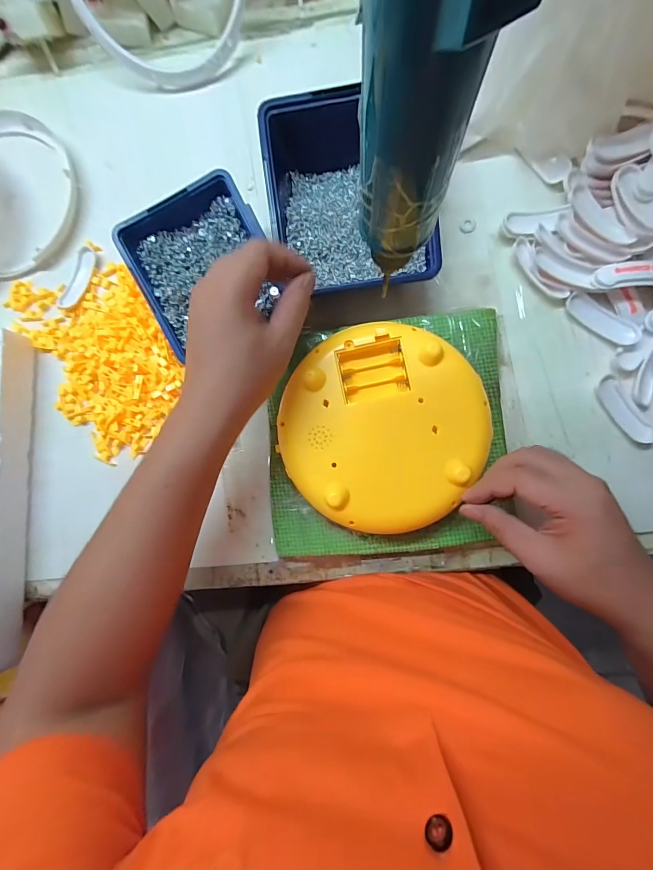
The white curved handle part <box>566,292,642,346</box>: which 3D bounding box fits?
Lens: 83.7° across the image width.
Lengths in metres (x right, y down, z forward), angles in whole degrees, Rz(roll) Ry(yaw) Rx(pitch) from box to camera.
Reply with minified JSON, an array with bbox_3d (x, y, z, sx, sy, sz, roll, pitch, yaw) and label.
[{"bbox_3d":[0.260,-0.108,0.344,0.071,0.008,0.022,38,90,6],"label":"white curved handle part"}]

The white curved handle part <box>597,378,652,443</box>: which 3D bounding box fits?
[{"bbox_3d":[0.278,-0.022,0.340,0.020,0.006,0.069,-36,85,2],"label":"white curved handle part"}]

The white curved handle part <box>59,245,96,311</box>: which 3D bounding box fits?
[{"bbox_3d":[-0.267,-0.167,0.391,0.024,0.007,0.069,20,88,6],"label":"white curved handle part"}]

